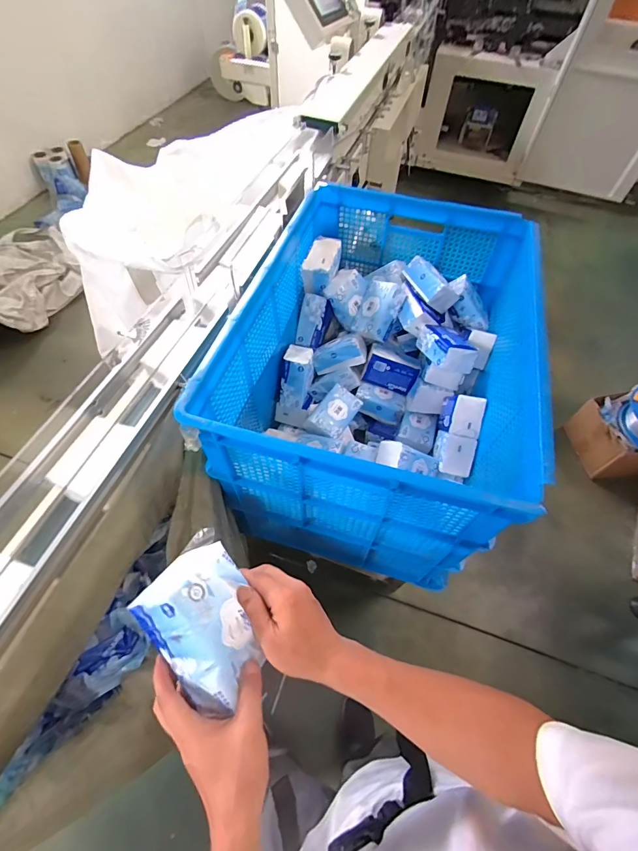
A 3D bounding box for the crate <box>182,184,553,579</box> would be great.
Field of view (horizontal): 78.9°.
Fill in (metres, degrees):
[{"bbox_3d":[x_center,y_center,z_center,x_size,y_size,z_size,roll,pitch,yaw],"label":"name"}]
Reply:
[{"bbox_3d":[0.154,-0.177,0.947,0.562,0.426,0.881,15,58,7],"label":"crate"}]

